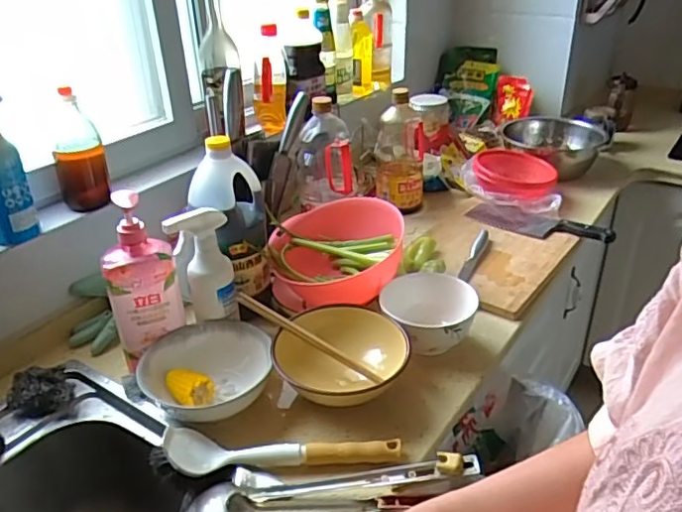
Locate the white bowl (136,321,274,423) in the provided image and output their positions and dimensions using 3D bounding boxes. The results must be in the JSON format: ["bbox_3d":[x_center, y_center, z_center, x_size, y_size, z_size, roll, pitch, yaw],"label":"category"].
[{"bbox_3d":[-0.177,0.155,0.792,0.168,0.060,0.164,-2,29,1],"label":"white bowl"}]

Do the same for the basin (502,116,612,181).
[{"bbox_3d":[0.535,-0.277,1.487,0.259,0.102,0.285,8,31,18],"label":"basin"}]

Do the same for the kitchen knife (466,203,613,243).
[{"bbox_3d":[0.393,-0.066,1.181,0.276,0.025,0.092,10,32,20],"label":"kitchen knife"}]

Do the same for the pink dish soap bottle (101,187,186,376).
[{"bbox_3d":[-0.271,0.024,0.798,0.089,0.238,0.062,-19,34,-27],"label":"pink dish soap bottle"}]

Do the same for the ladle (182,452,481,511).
[{"bbox_3d":[-0.018,0.261,0.667,0.336,0.057,0.081,-9,30,-11],"label":"ladle"}]

